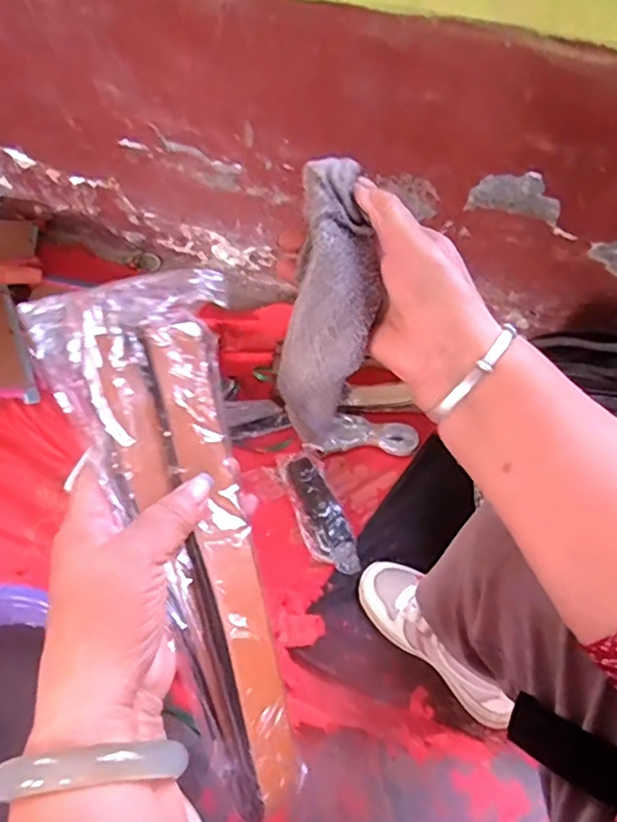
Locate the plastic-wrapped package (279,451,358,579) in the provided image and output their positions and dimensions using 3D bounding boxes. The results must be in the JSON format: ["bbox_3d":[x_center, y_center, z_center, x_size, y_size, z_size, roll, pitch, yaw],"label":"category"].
[{"bbox_3d":[0.015,0.143,0.880,0.065,0.021,0.199,-18,58,-14],"label":"plastic-wrapped package"}]

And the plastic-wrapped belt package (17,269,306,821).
[{"bbox_3d":[-0.057,0.056,0.306,0.093,0.019,0.263,-18,82,-17],"label":"plastic-wrapped belt package"}]

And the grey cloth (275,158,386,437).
[{"bbox_3d":[0.015,-0.064,0.354,0.051,0.026,0.161,7,93,0],"label":"grey cloth"}]

